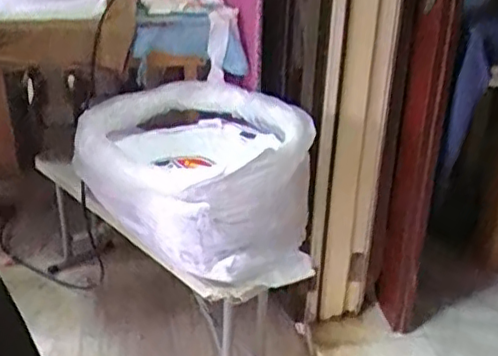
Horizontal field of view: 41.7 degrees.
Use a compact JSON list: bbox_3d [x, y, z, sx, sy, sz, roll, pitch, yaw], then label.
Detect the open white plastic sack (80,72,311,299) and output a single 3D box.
[{"bbox_3d":[-0.110,0.001,1.430,0.395,0.255,0.545,-17,34,-32],"label":"open white plastic sack"}]

